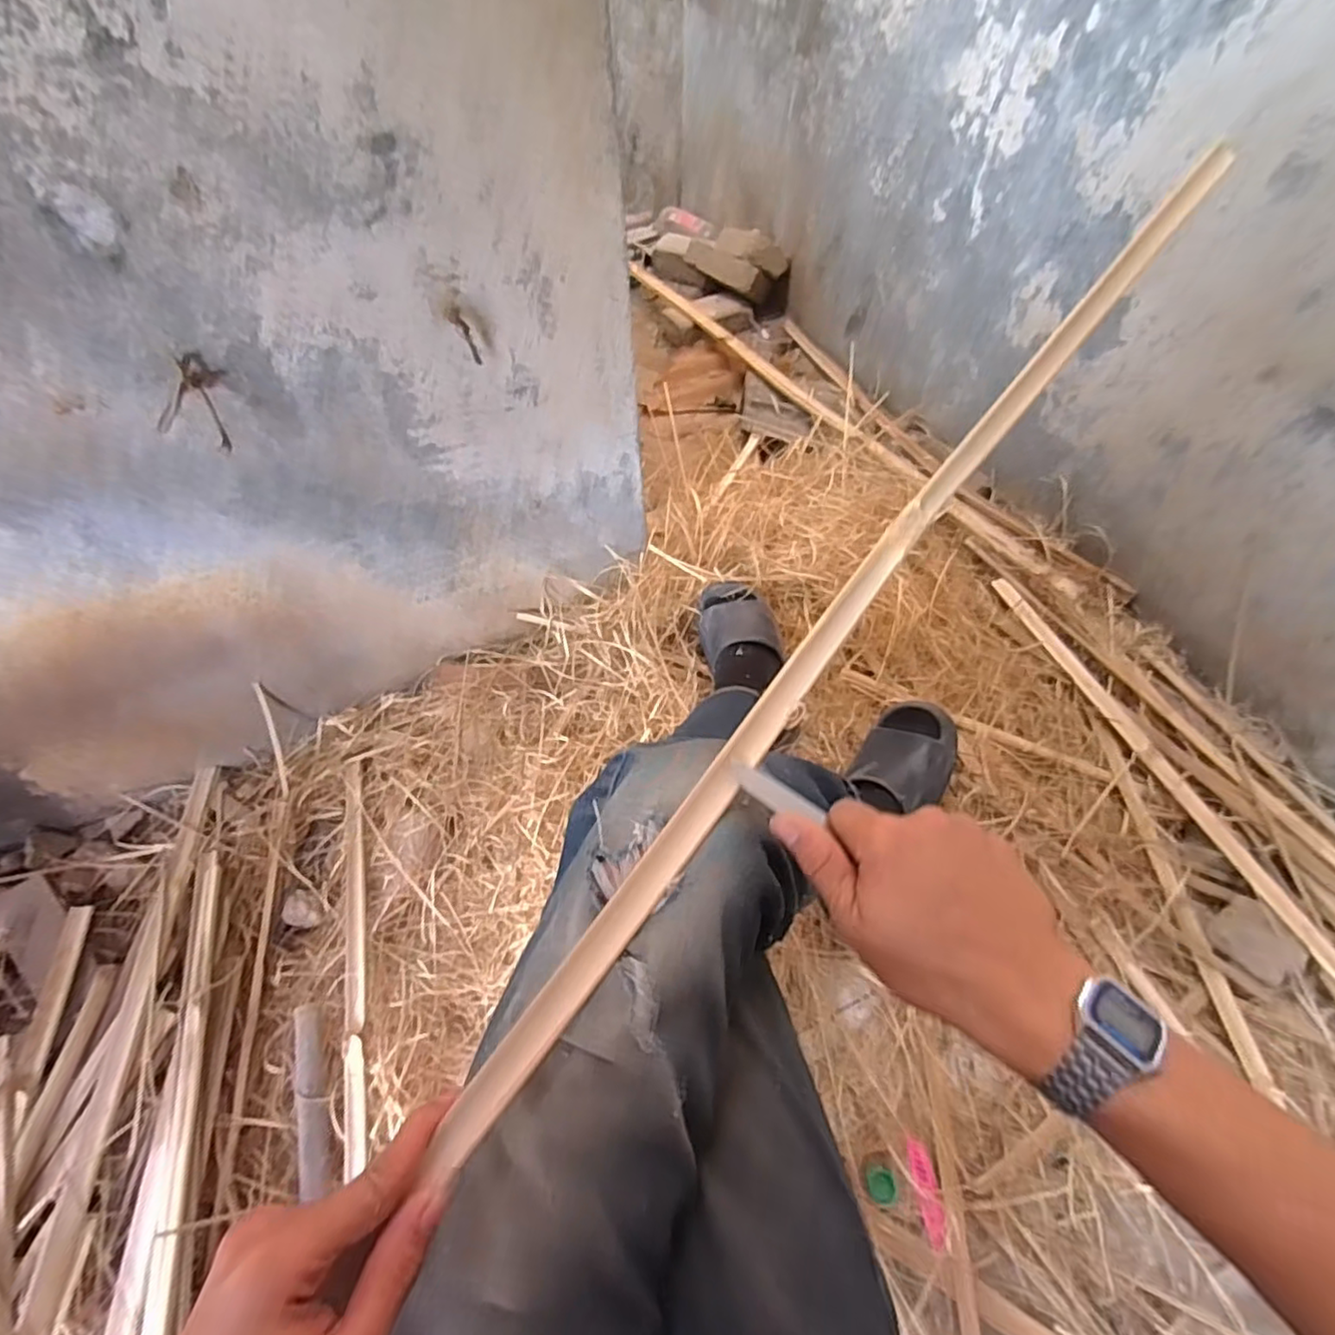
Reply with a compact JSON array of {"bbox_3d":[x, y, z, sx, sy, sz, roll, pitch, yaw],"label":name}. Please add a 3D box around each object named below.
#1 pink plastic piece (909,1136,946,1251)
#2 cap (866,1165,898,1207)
[{"bbox_3d":[0.268,0.540,0.679,0.023,0.012,0.085,-4,57,-2],"label":"pink plastic piece"},{"bbox_3d":[0.225,0.543,0.690,0.031,0.008,0.032,0,57,0],"label":"cap"}]

